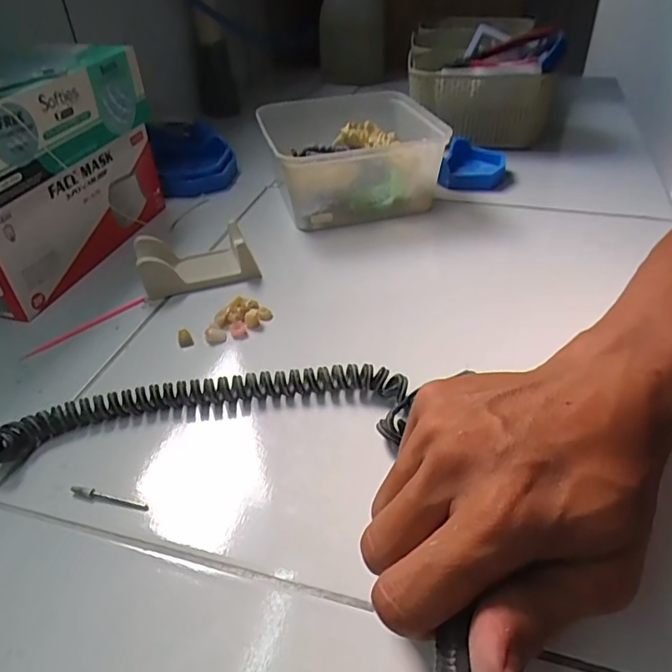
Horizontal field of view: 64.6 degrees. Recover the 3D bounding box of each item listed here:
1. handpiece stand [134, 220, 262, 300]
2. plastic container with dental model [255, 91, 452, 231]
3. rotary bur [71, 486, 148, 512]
[{"bbox_3d":[-0.114,-0.065,0.431,0.088,0.029,0.050,-15,42,-14],"label":"handpiece stand"},{"bbox_3d":[0.018,-0.180,0.527,0.165,0.067,0.143,-12,41,-11],"label":"plastic container with dental model"},{"bbox_3d":[-0.119,0.084,0.278,0.045,0.004,0.005,8,42,13],"label":"rotary bur"}]

